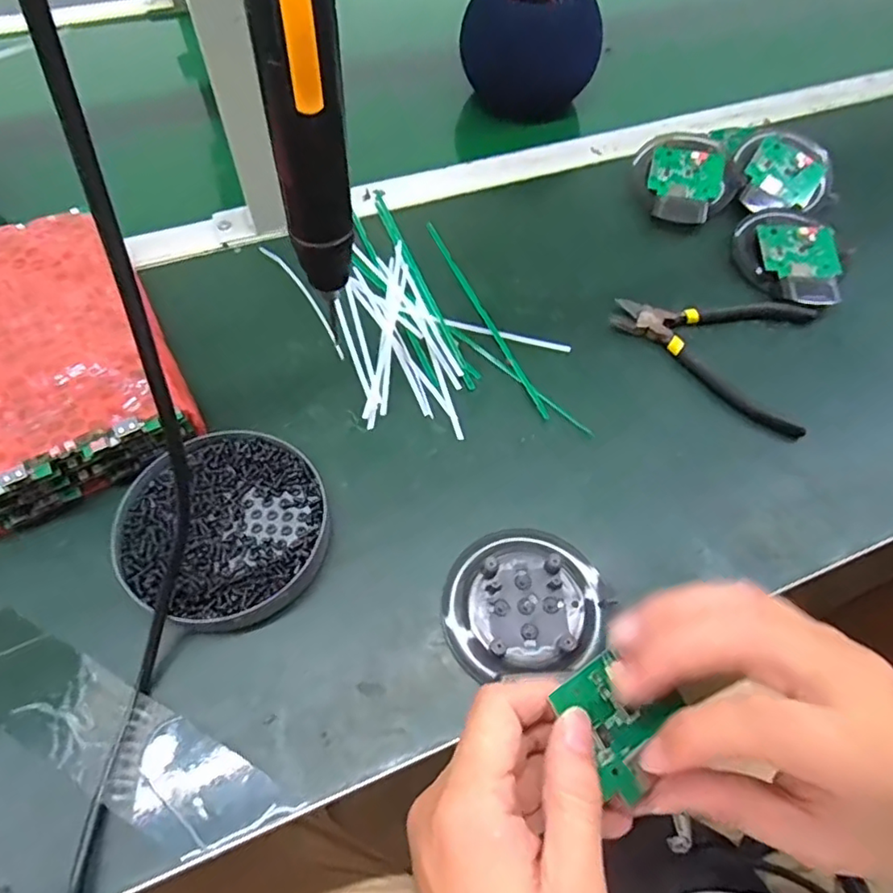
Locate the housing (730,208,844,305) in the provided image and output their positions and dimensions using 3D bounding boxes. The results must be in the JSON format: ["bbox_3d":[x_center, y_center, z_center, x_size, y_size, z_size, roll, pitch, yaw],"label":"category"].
[{"bbox_3d":[0.277,-0.153,0.472,0.072,0.024,0.107,-6,58,-5],"label":"housing"}]

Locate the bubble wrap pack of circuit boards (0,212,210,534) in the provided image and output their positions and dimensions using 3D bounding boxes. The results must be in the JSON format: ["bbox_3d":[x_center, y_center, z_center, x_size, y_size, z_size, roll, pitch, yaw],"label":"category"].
[{"bbox_3d":[-0.254,-0.058,0.377,0.133,0.049,0.208,-26,63,-17],"label":"bubble wrap pack of circuit boards"}]

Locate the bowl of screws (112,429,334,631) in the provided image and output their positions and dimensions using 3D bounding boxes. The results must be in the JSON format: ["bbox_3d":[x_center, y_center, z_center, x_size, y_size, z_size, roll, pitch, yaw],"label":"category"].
[{"bbox_3d":[-0.124,0.046,0.335,0.109,0.021,0.114,1,58,-1],"label":"bowl of screws"}]

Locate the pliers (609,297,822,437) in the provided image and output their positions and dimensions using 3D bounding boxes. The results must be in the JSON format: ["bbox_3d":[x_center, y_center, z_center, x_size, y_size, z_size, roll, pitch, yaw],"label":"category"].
[{"bbox_3d":[0.203,-0.083,0.434,0.147,0.011,0.112,29,62,15],"label":"pliers"}]

